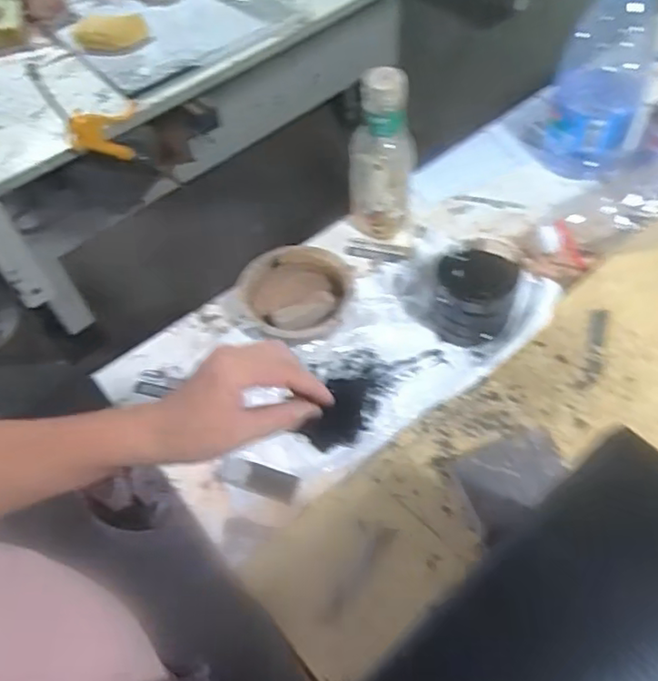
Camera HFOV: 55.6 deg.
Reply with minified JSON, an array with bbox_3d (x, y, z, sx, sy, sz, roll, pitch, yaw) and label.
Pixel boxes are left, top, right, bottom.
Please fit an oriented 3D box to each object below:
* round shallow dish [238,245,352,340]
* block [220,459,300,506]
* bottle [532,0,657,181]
[{"bbox_3d":[-0.032,-0.048,0.720,0.120,0.042,0.127,-2,55,3],"label":"round shallow dish"},{"bbox_3d":[-0.068,0.134,0.602,0.074,0.009,0.026,16,58,14],"label":"block"},{"bbox_3d":[0.334,-0.322,0.752,0.112,0.220,0.120,10,57,11],"label":"bottle"}]

